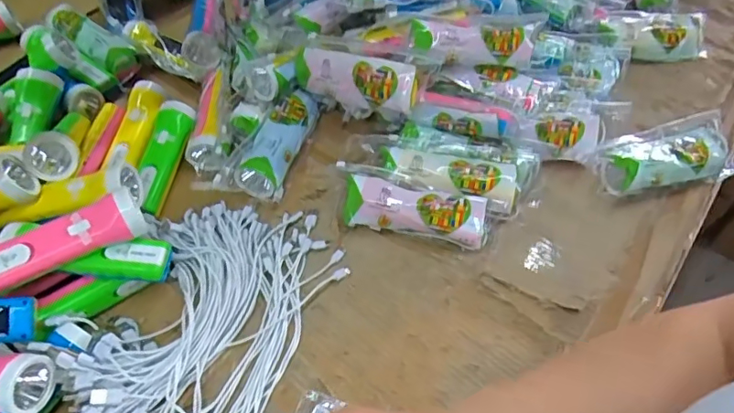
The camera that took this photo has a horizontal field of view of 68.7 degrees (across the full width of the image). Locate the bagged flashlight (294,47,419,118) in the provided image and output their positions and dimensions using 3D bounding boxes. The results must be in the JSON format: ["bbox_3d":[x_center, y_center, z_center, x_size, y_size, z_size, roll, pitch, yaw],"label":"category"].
[{"bbox_3d":[-0.013,-0.159,0.678,0.176,0.078,0.046,16,54,30],"label":"bagged flashlight"}]

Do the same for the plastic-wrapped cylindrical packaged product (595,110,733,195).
[{"bbox_3d":[0.393,-0.066,0.695,0.206,0.045,0.084,-16,57,-13],"label":"plastic-wrapped cylindrical packaged product"}]

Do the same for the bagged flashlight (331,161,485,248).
[{"bbox_3d":[0.053,0.000,0.639,0.180,0.046,0.067,11,55,5],"label":"bagged flashlight"}]

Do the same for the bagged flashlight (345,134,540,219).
[{"bbox_3d":[0.089,-0.040,0.669,0.236,0.043,0.086,9,55,4],"label":"bagged flashlight"}]

